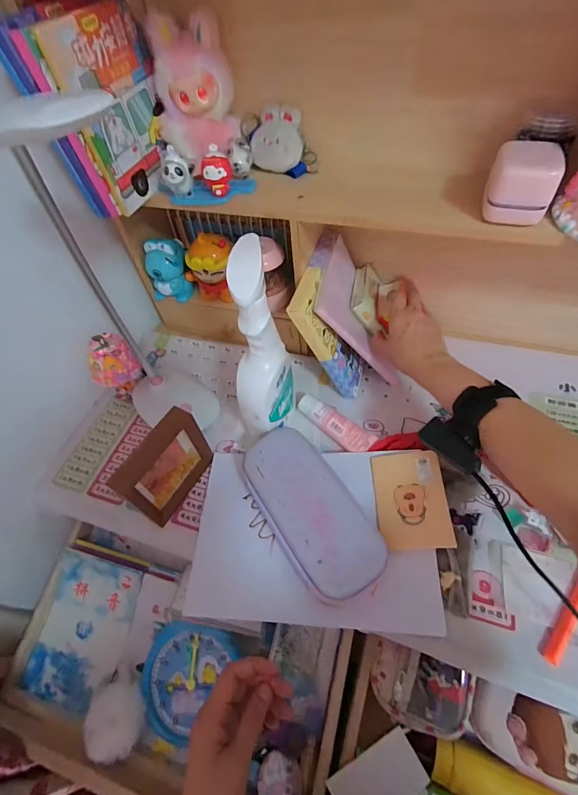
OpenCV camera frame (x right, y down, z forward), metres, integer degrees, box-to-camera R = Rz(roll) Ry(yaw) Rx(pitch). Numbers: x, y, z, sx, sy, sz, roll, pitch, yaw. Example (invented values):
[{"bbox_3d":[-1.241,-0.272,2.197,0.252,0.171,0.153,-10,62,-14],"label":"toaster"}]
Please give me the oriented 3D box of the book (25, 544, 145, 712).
[{"bbox_3d":[-0.288,0.326,0.504,0.136,0.018,0.184,12,78,13],"label":"book"}]

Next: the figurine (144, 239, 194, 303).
[{"bbox_3d":[-0.204,-0.217,0.607,0.068,0.096,0.055,-21,55,-10],"label":"figurine"}]

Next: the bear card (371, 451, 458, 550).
[{"bbox_3d":[0.152,0.126,0.452,0.084,0.012,0.118,-12,58,19],"label":"bear card"}]

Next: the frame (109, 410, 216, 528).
[{"bbox_3d":[-0.159,0.089,0.469,0.035,0.121,0.120,26,60,22],"label":"frame"}]

